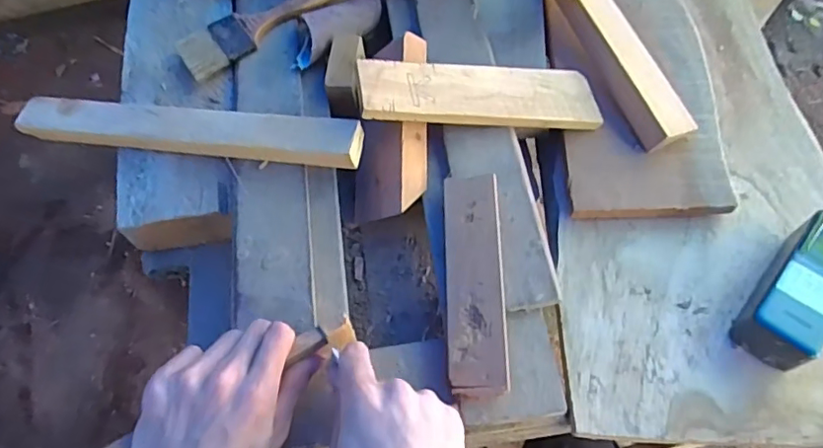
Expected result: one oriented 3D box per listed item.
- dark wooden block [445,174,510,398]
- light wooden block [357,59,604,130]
[{"bbox_3d":[0.051,0.042,0.456,0.045,0.014,0.183,-1,62,2],"label":"dark wooden block"},{"bbox_3d":[0.069,-0.123,0.531,0.241,0.014,0.068,-2,63,-19],"label":"light wooden block"}]

